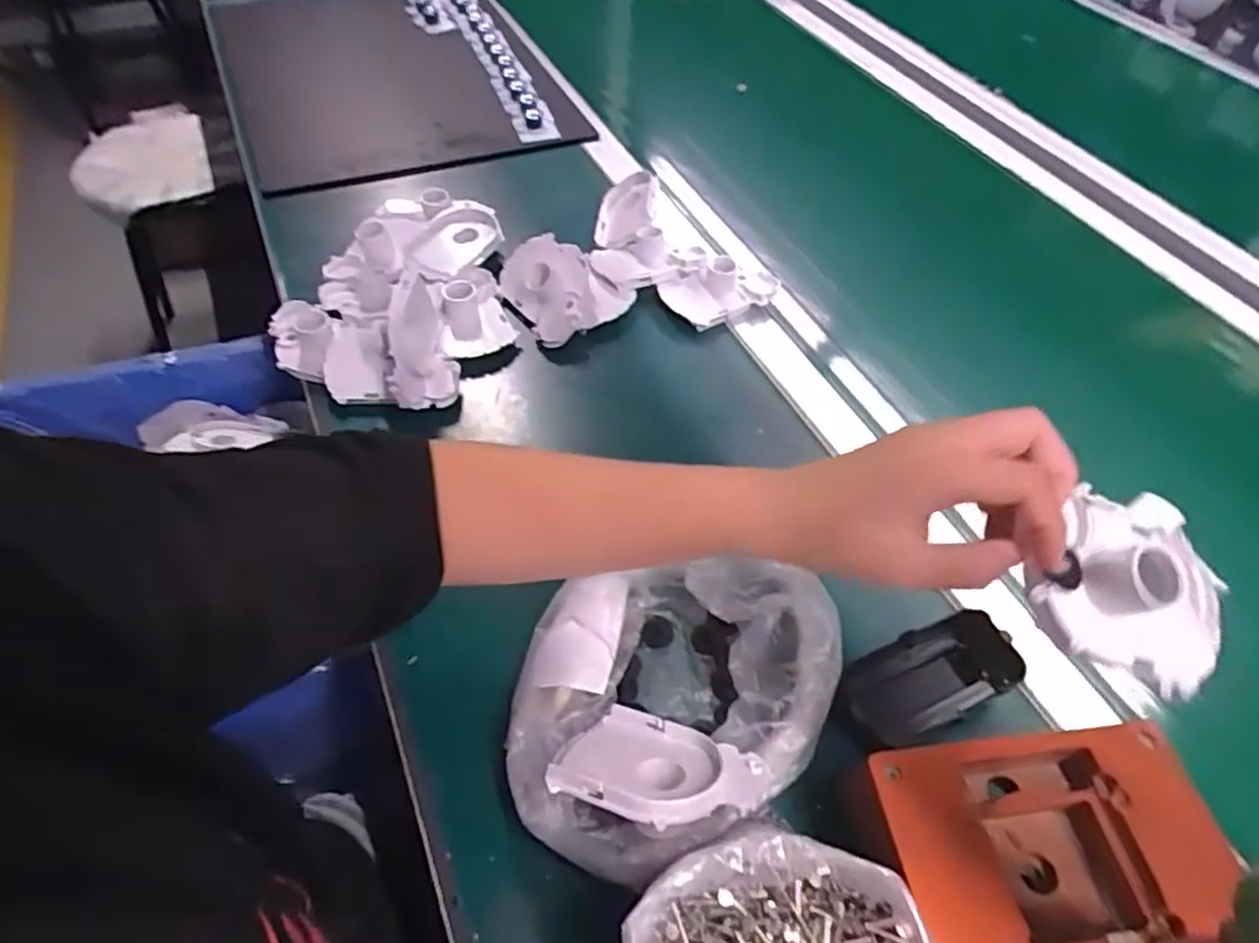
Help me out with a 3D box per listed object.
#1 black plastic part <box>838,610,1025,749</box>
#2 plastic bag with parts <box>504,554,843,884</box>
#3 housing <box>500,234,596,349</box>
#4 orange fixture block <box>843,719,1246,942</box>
[{"bbox_3d":[0.176,0.122,0.426,0.110,0.029,0.050,-17,55,-16],"label":"black plastic part"},{"bbox_3d":[0.023,0.123,0.396,0.177,0.068,0.167,1,52,-3],"label":"plastic bag with parts"},{"bbox_3d":[-0.070,-0.157,0.624,0.072,0.050,0.100,-9,53,-10],"label":"housing"},{"bbox_3d":[0.191,0.202,0.321,0.160,0.050,0.149,-4,52,-6],"label":"orange fixture block"}]

